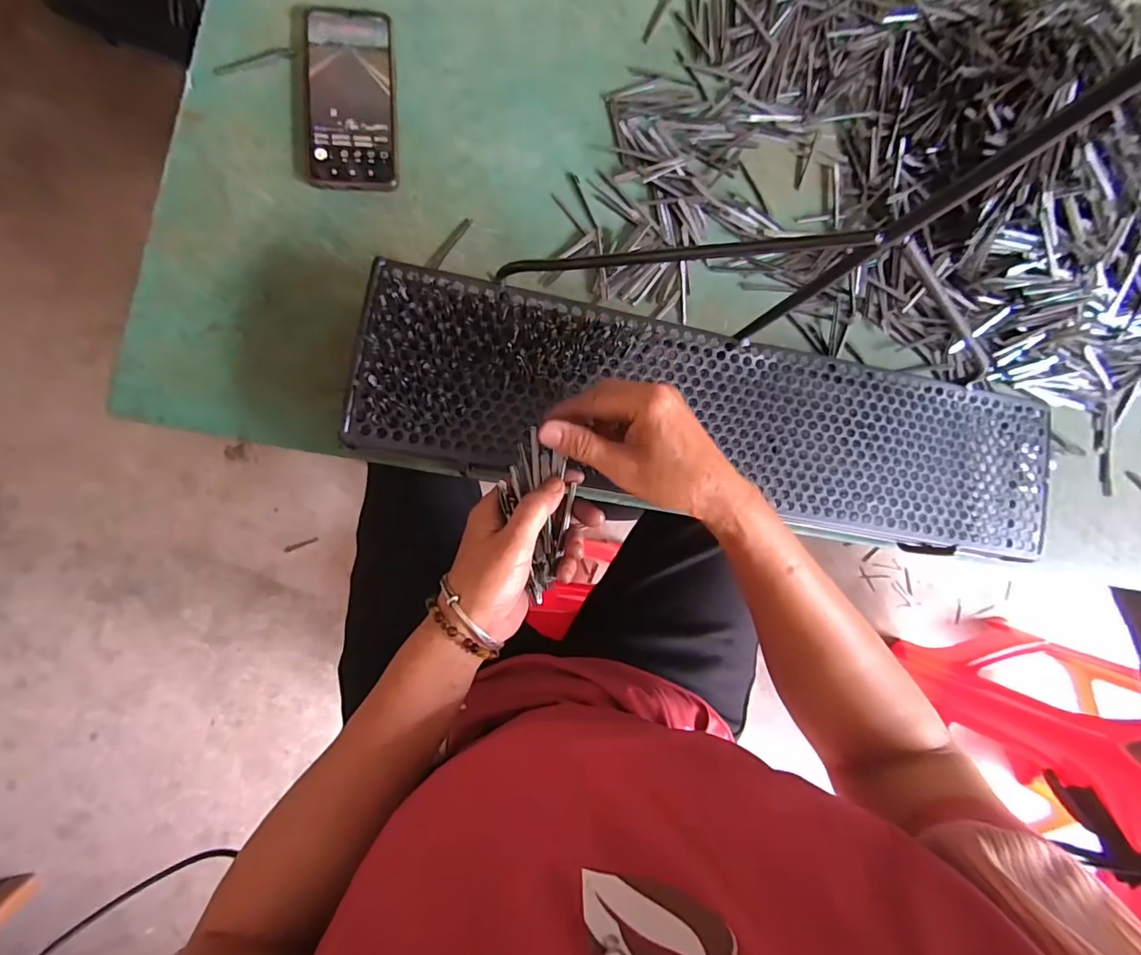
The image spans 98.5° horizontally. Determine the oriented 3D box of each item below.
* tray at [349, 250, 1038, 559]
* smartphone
[{"bbox_3d":[0.133,-0.046,0.406,0.595,0.024,0.155,10,85,-8],"label":"tray"},{"bbox_3d":[-0.194,-0.339,0.437,0.074,0.005,0.167,-3,87,-8],"label":"smartphone"}]

